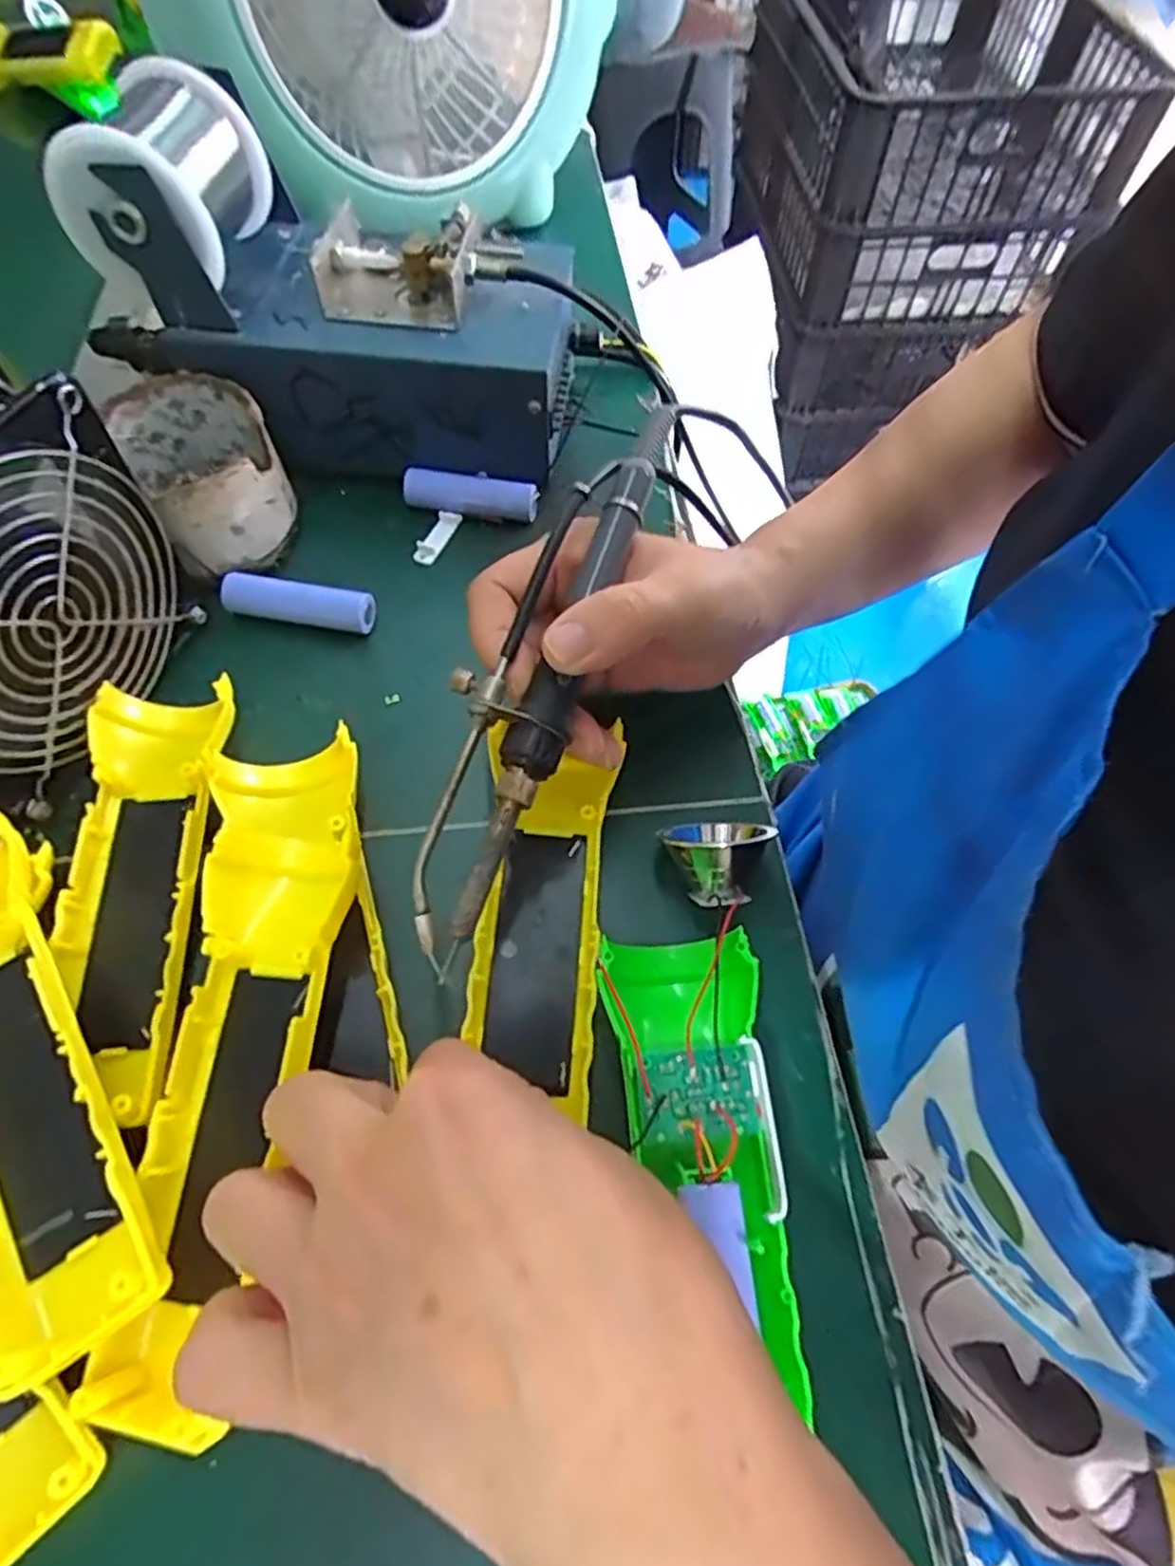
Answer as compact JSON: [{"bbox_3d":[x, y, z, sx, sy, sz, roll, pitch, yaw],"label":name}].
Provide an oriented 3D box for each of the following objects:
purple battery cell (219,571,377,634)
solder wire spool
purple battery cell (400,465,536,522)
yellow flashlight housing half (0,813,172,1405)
[{"bbox_3d":[-0.131,-0.081,0.338,0.068,0.016,0.015,7,61,3],"label":"purple battery cell"},{"bbox_3d":[-0.180,-0.251,0.318,0.061,0.071,0.090,5,61,3],"label":"solder wire spool"},{"bbox_3d":[-0.059,-0.145,0.376,0.067,0.016,0.015,3,61,1],"label":"purple battery cell"},{"bbox_3d":[-0.175,0.081,0.226,0.048,0.029,0.174,-32,66,-17],"label":"yellow flashlight housing half"}]

